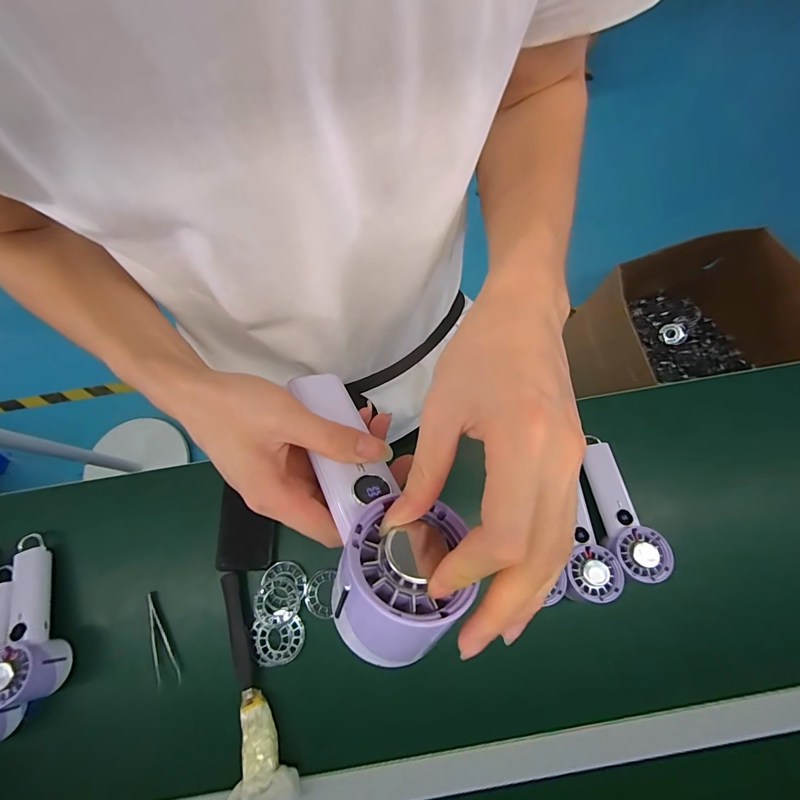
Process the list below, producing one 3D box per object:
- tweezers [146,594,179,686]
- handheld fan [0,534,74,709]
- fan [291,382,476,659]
[{"bbox_3d":[-0.314,0.309,0.516,0.026,0.010,0.110,-24,73,-6],"label":"tweezers"},{"bbox_3d":[-0.487,0.281,0.520,0.073,0.065,0.204,-24,61,-6],"label":"handheld fan"},{"bbox_3d":[-0.022,0.043,0.227,0.073,0.054,0.172,-23,53,-6],"label":"fan"}]

